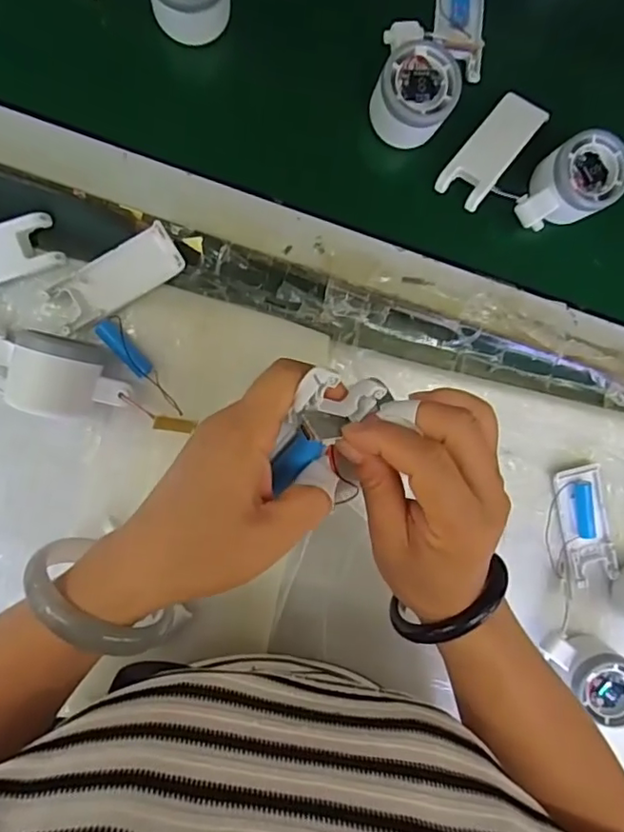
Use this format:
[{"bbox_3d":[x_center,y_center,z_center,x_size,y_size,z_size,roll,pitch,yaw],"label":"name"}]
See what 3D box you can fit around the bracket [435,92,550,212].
[{"bbox_3d":[0.146,-0.216,0.453,0.040,0.009,0.102,38,84,6],"label":"bracket"}]

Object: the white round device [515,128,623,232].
[{"bbox_3d":[0.203,-0.183,0.442,0.082,0.034,0.057,-29,98,-4],"label":"white round device"}]

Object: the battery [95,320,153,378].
[{"bbox_3d":[-0.140,-0.050,0.421,0.014,0.017,0.048,-43,98,-3],"label":"battery"}]

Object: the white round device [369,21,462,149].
[{"bbox_3d":[0.080,-0.257,0.431,0.060,0.046,0.084,12,93,-8],"label":"white round device"}]

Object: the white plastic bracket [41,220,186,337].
[{"bbox_3d":[-0.149,-0.104,0.426,0.103,0.022,0.040,-33,98,-4],"label":"white plastic bracket"}]

